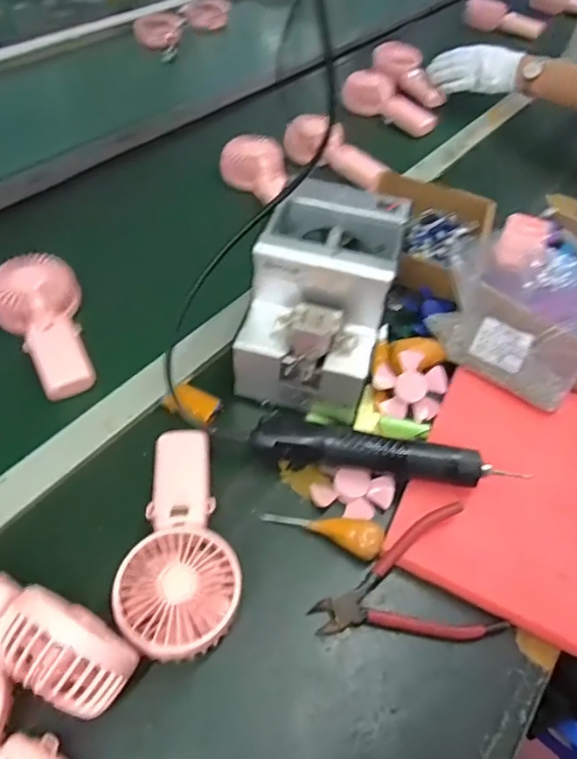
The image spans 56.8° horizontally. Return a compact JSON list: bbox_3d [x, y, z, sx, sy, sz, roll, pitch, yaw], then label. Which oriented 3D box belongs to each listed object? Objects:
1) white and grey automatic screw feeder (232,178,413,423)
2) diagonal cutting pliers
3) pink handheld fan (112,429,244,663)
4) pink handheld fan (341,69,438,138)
[{"bbox_3d":[0.031,-0.078,0.525,0.126,0.140,0.181,14,55,7],"label":"white and grey automatic screw feeder"},{"bbox_3d":[0.088,0.161,0.418,0.141,0.020,0.096,-9,53,-11],"label":"diagonal cutting pliers"},{"bbox_3d":[-0.091,0.124,0.430,0.088,0.051,0.188,-8,55,-9],"label":"pink handheld fan"},{"bbox_3d":[0.182,-0.483,0.938,0.176,0.065,0.065,26,55,16],"label":"pink handheld fan"}]

